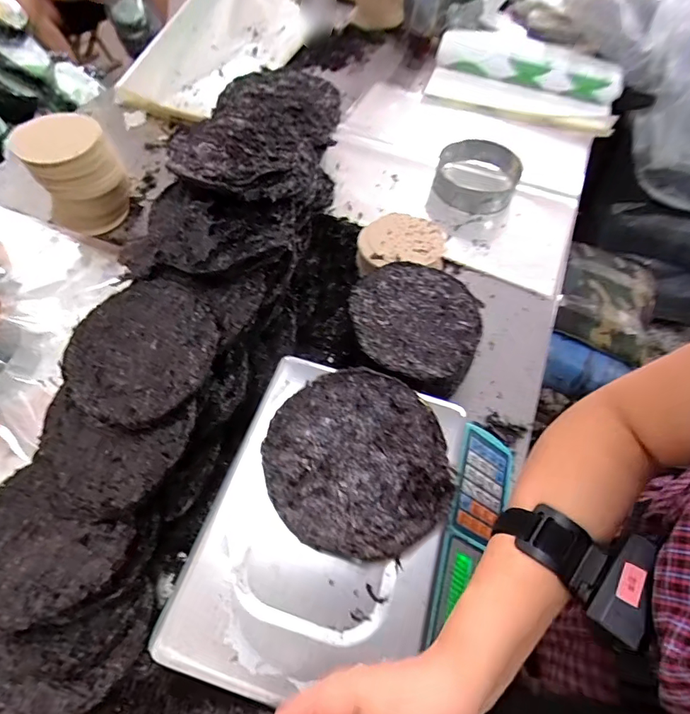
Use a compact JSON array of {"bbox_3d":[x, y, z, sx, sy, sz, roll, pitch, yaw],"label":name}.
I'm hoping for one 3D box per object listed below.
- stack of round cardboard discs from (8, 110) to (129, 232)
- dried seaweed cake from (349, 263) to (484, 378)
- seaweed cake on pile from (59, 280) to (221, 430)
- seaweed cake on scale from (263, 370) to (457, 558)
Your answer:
[{"bbox_3d":[-0.492,-0.337,0.816,0.149,0.162,0.118,-27,64,-19],"label":"stack of round cardboard discs"},{"bbox_3d":[0.103,-0.060,0.645,0.187,0.019,0.187,2,59,-3],"label":"dried seaweed cake"},{"bbox_3d":[-0.260,-0.011,0.564,0.193,0.009,0.185,-3,64,6],"label":"seaweed cake on pile"},{"bbox_3d":[0.013,0.106,0.476,0.191,0.023,0.195,2,59,-3],"label":"seaweed cake on scale"}]

